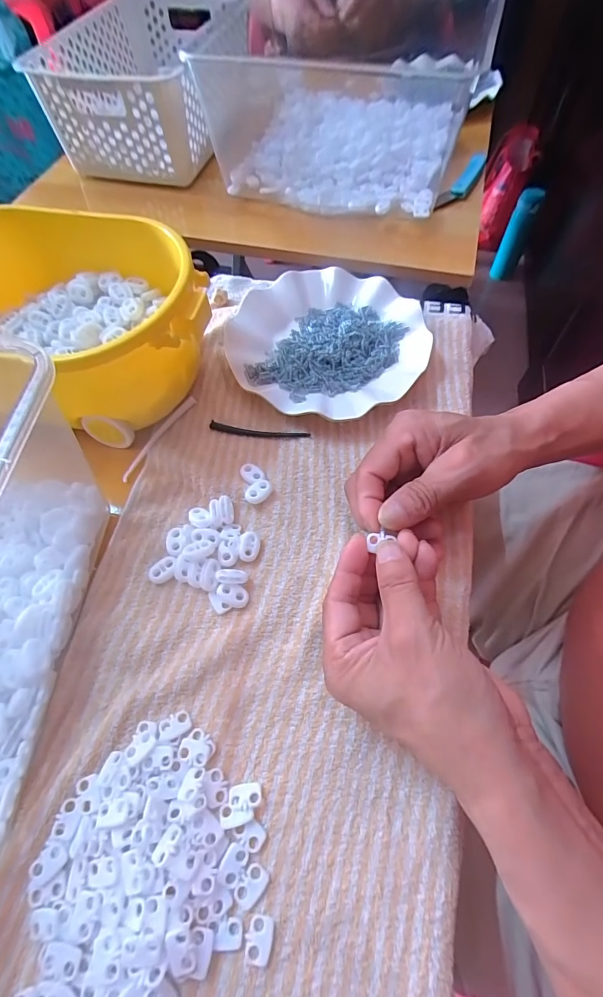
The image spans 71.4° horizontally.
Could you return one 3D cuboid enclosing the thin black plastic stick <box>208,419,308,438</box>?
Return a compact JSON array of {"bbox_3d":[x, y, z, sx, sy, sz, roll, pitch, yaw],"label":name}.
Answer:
[{"bbox_3d":[-0.036,-0.057,0.356,0.085,0.006,0.009,7,61,3],"label":"thin black plastic stick"}]

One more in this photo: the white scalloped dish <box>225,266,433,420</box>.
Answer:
[{"bbox_3d":[0.021,-0.148,0.394,0.178,0.025,0.182,0,61,-1],"label":"white scalloped dish"}]

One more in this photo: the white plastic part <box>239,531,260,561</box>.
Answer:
[{"bbox_3d":[-0.037,0.035,0.306,0.014,0.009,0.021,3,61,1],"label":"white plastic part"}]

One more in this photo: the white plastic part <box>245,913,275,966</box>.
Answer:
[{"bbox_3d":[-0.021,0.220,0.208,0.013,0.004,0.018,9,62,4],"label":"white plastic part"}]

